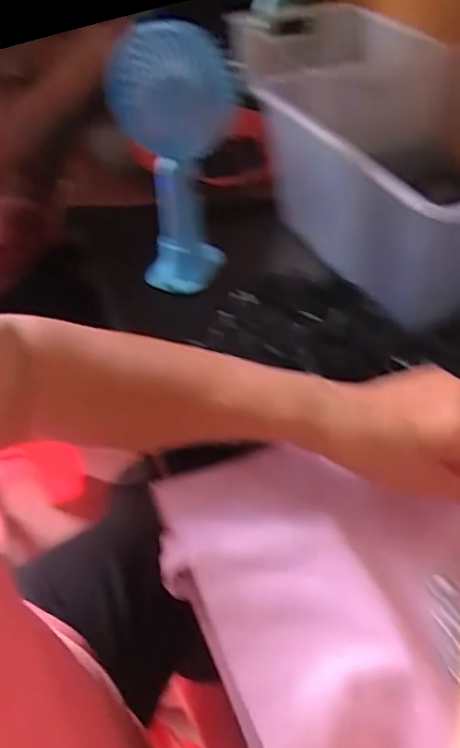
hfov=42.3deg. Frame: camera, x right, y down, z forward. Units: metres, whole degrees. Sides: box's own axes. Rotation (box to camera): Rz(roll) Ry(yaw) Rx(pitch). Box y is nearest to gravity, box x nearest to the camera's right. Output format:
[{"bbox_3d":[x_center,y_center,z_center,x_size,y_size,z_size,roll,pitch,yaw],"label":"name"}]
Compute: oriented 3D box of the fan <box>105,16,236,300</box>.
[{"bbox_3d":[-0.043,-0.176,0.510,0.094,0.213,0.060,-9,44,-7],"label":"fan"}]

